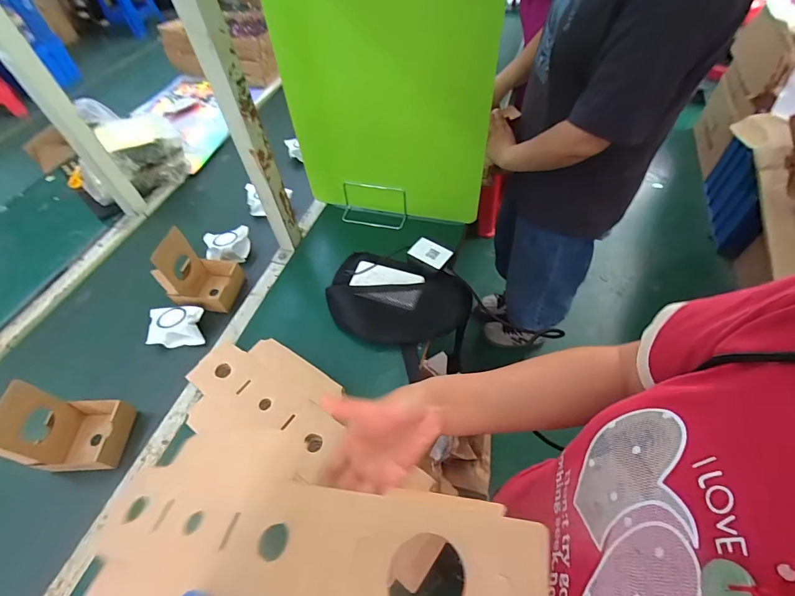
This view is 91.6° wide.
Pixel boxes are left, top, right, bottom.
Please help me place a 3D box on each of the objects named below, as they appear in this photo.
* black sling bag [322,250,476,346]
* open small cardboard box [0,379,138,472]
[{"bbox_3d":[-0.008,0.013,0.759,0.275,0.077,0.180,18,57,17],"label":"black sling bag"},{"bbox_3d":[-0.505,0.200,0.599,0.111,0.146,0.102,-2,53,2],"label":"open small cardboard box"}]

